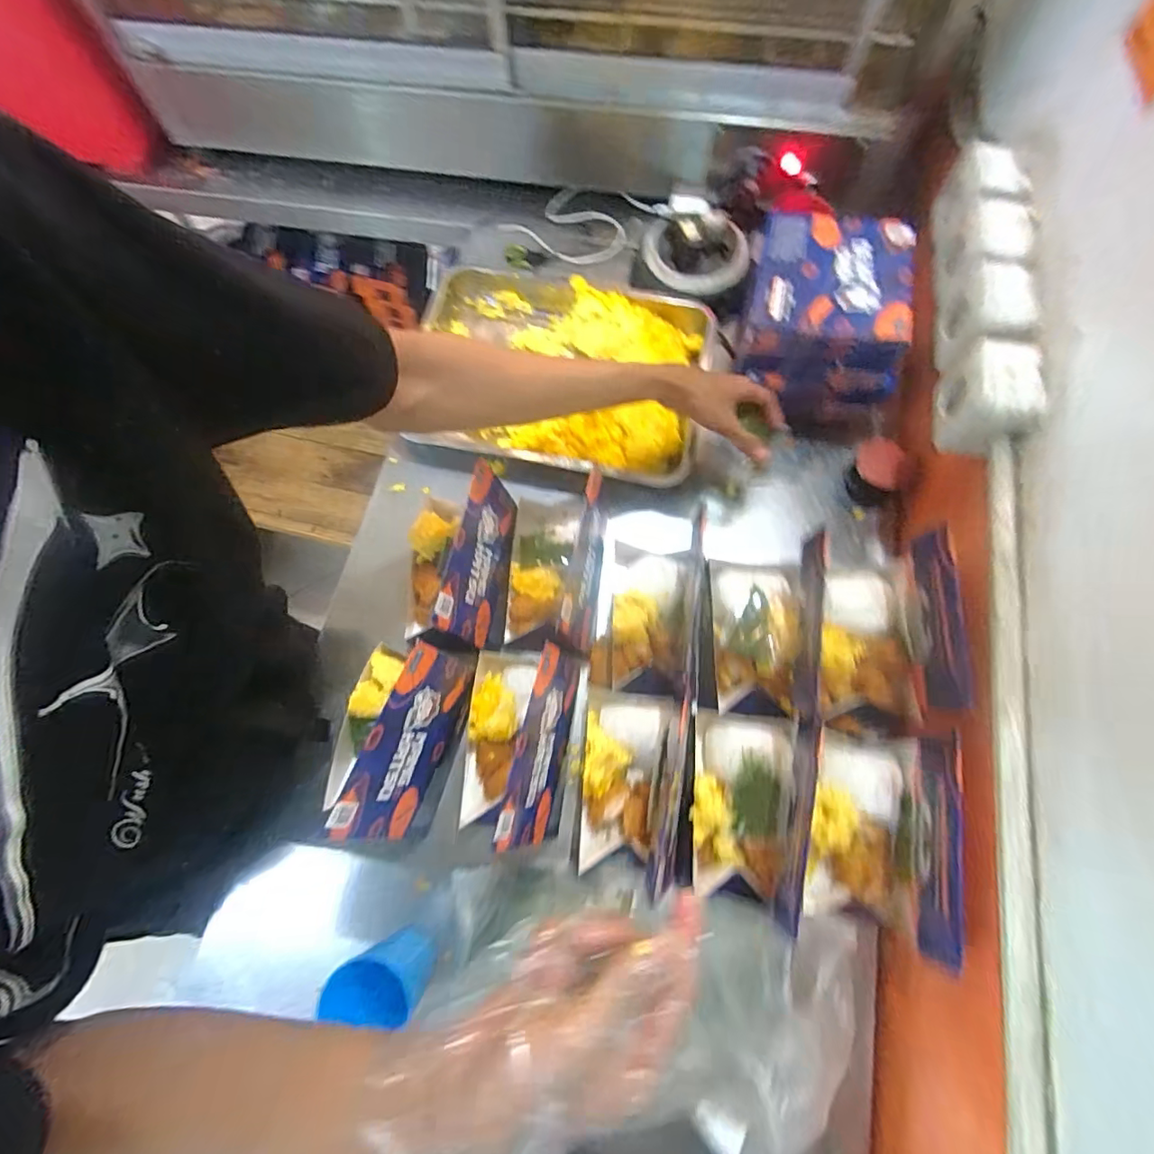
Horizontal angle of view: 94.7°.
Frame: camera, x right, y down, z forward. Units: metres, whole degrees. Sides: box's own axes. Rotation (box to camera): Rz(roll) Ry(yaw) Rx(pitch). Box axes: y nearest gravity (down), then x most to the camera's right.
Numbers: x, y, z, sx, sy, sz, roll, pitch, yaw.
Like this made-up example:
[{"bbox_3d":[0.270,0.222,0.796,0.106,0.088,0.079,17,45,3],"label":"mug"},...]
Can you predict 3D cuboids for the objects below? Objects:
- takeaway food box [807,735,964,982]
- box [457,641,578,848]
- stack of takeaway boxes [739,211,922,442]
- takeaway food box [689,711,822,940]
[{"bbox_3d":[0.295,0.251,0.517,0.104,0.058,0.191,8,72,4],"label":"takeaway food box"},{"bbox_3d":[-0.065,0.163,0.531,0.113,0.152,0.175,8,72,4],"label":"box"},{"bbox_3d":[0.294,-0.310,0.664,0.176,0.164,0.200,8,72,4],"label":"stack of takeaway boxes"},{"bbox_3d":[0.172,0.226,0.539,0.114,0.044,0.204,9,72,5],"label":"takeaway food box"}]

